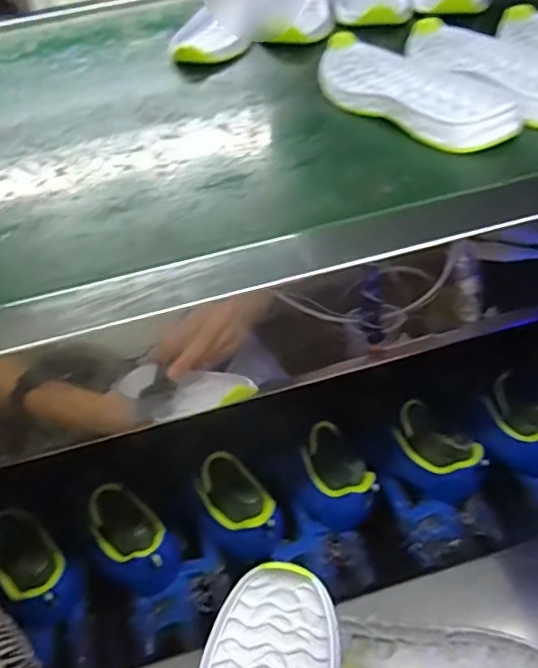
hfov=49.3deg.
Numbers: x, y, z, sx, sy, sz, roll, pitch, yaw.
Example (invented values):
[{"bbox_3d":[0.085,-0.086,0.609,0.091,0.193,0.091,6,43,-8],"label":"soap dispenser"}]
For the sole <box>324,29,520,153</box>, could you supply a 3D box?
[{"bbox_3d":[0.116,-0.205,0.484,0.091,0.027,0.211,-26,45,-20],"label":"sole"}]

